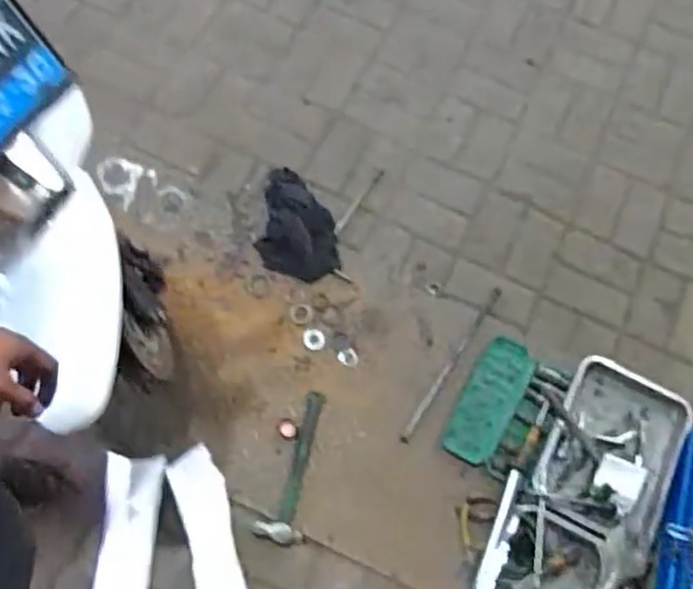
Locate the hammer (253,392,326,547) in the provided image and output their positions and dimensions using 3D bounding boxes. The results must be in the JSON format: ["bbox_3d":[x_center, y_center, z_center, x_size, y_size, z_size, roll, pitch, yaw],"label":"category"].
[{"bbox_3d":[-0.095,0.366,1.476,0.099,0.047,0.326,19,68,3],"label":"hammer"}]

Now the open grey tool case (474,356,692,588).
[{"bbox_3d":[0.477,0.487,1.443,0.306,0.086,0.765,28,66,3],"label":"open grey tool case"}]

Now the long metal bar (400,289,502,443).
[{"bbox_3d":[0.250,0.158,1.617,0.020,0.011,0.442,33,70,10],"label":"long metal bar"}]

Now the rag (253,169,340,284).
[{"bbox_3d":[-0.112,-0.172,1.731,0.205,0.055,0.267,10,67,1],"label":"rag"}]

